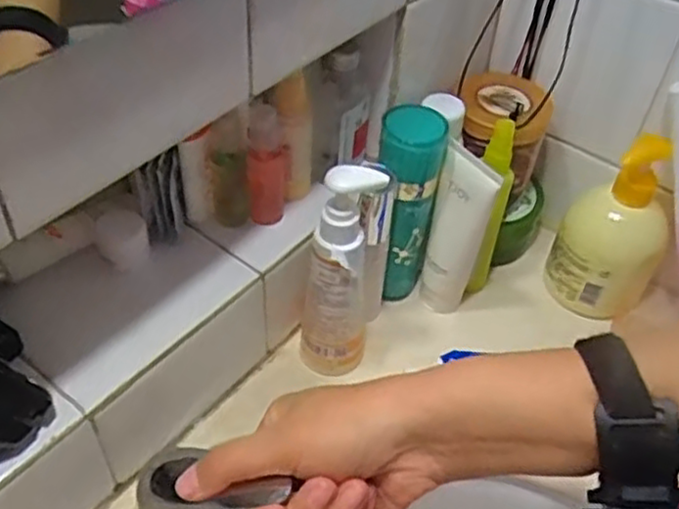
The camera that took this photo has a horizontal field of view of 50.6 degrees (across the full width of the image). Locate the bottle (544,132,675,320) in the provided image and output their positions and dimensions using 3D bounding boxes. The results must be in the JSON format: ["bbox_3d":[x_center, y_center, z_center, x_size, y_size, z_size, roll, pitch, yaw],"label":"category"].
[{"bbox_3d":[0.231,-0.023,0.596,0.083,0.166,0.062,26,50,19],"label":"bottle"}]

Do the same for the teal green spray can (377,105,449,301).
[{"bbox_3d":[0.052,-0.038,0.584,0.050,0.167,0.046,2,46,-2],"label":"teal green spray can"}]

